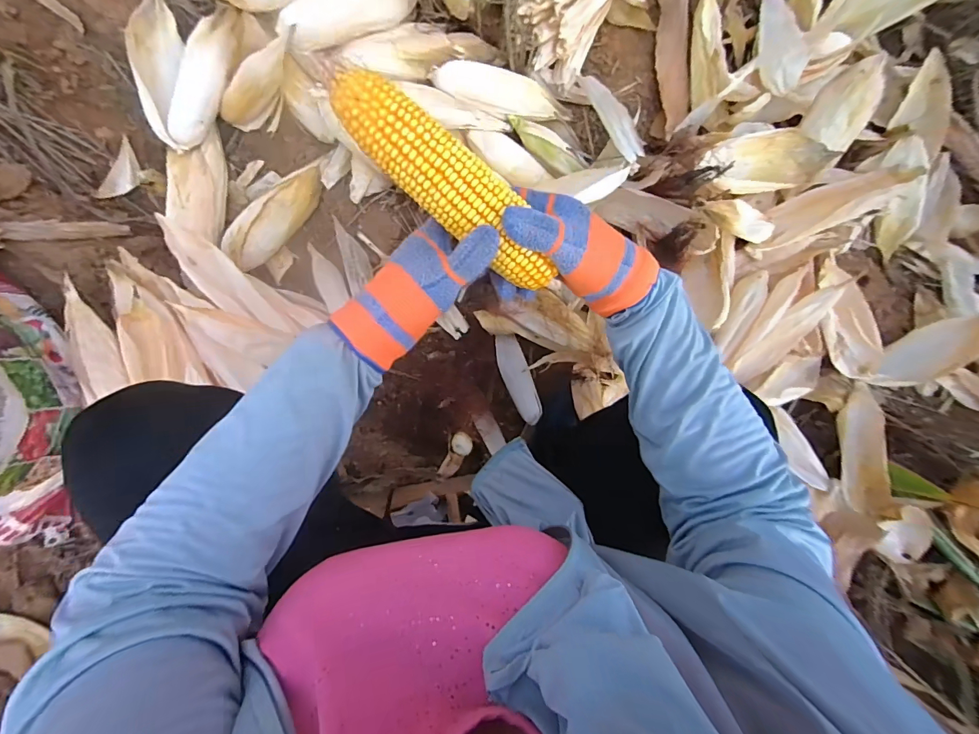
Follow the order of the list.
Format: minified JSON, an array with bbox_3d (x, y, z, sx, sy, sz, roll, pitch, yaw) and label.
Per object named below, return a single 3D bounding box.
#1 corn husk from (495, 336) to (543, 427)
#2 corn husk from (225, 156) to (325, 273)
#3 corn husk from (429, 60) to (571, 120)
[{"bbox_3d":[0.054,0.022,0.787,0.053,0.015,0.172,-26,79,22],"label":"corn husk"},{"bbox_3d":[-0.375,-0.270,0.737,0.223,0.048,0.076,-44,94,-7],"label":"corn husk"},{"bbox_3d":[0.022,-0.458,0.702,0.236,0.055,0.069,12,87,-7],"label":"corn husk"}]

